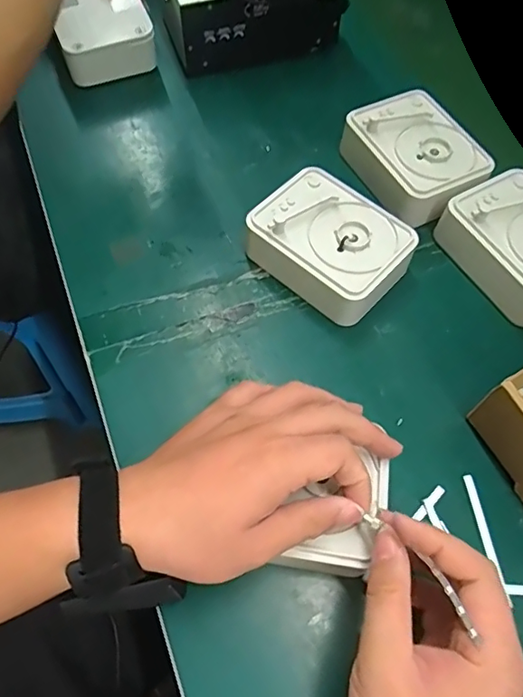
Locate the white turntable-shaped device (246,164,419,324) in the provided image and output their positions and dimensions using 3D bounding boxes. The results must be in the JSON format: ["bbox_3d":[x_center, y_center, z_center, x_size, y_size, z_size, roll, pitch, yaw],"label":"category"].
[{"bbox_3d":[0.057,-0.088,0.473,0.126,0.050,0.101,38,67,17],"label":"white turntable-shaped device"}]

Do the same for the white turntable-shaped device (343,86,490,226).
[{"bbox_3d":[0.147,-0.184,0.526,0.110,0.050,0.130,-19,64,-12],"label":"white turntable-shaped device"}]

